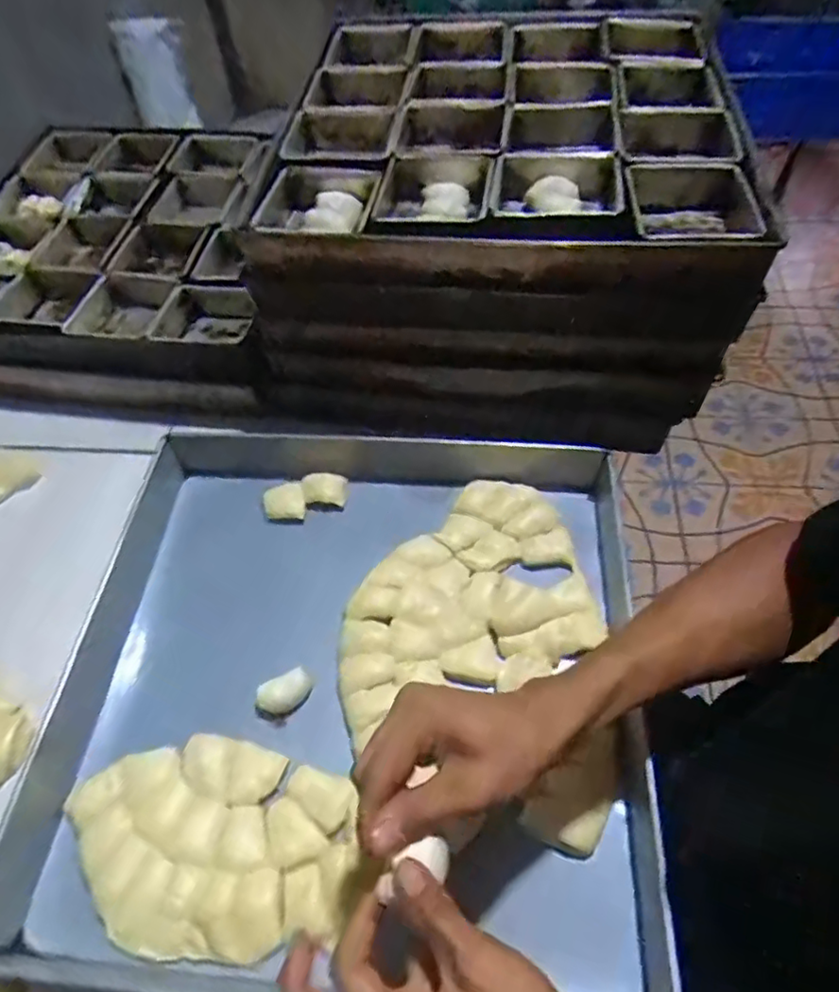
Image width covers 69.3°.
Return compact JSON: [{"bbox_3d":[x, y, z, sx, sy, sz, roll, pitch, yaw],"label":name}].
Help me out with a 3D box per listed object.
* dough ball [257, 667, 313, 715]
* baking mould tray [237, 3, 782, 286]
[{"bbox_3d":[-0.114,0.166,0.517,0.045,0.018,0.025,-28,59,-16],"label":"dough ball"},{"bbox_3d":[0.088,-0.378,0.629,0.440,0.069,0.471,7,57,9],"label":"baking mould tray"}]

